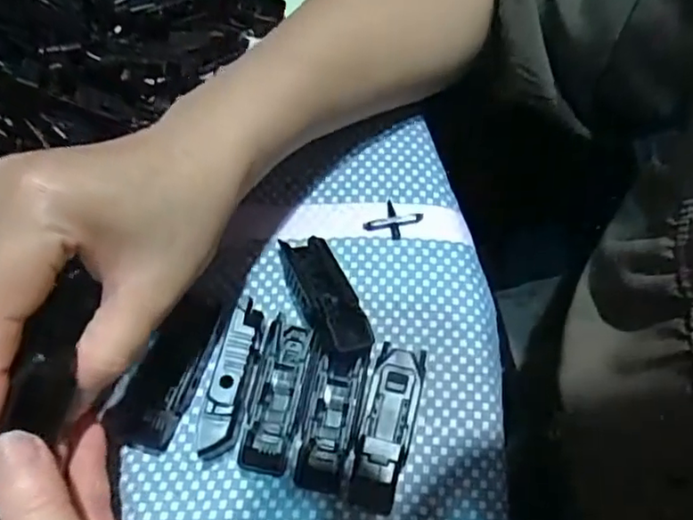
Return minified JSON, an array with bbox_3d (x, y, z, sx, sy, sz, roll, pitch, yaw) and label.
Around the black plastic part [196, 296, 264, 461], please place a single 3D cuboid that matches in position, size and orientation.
[{"bbox_3d":[-0.047,0.048,0.261,0.015,0.023,0.072,7,68,5],"label":"black plastic part"}]

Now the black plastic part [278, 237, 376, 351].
[{"bbox_3d":[-0.011,0.015,0.275,0.024,0.016,0.062,-22,68,-7],"label":"black plastic part"}]

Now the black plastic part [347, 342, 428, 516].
[{"bbox_3d":[0.017,0.068,0.251,0.020,0.013,0.065,12,68,7],"label":"black plastic part"}]

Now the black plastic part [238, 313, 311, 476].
[{"bbox_3d":[-0.030,0.056,0.260,0.020,0.011,0.065,10,68,6],"label":"black plastic part"}]

